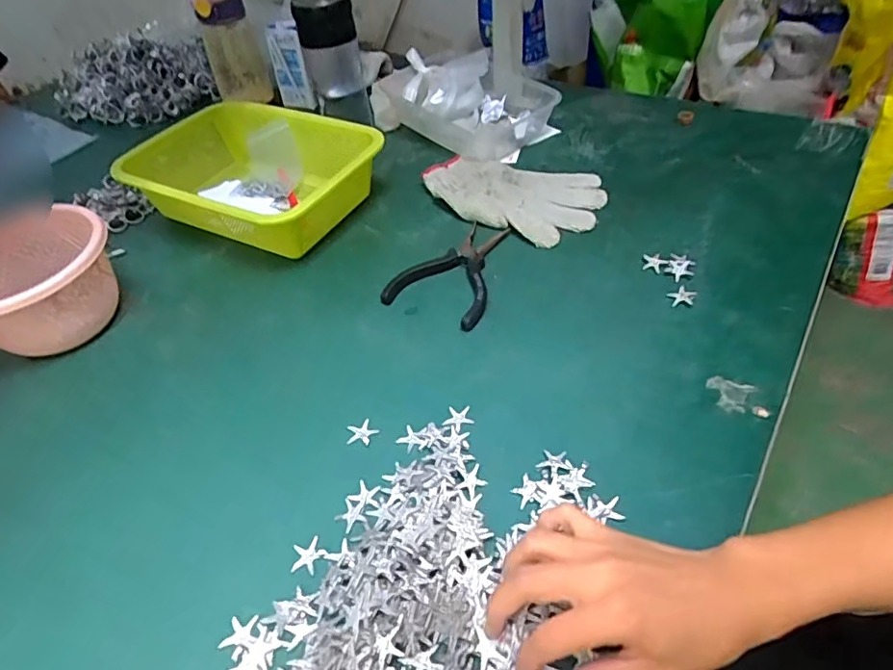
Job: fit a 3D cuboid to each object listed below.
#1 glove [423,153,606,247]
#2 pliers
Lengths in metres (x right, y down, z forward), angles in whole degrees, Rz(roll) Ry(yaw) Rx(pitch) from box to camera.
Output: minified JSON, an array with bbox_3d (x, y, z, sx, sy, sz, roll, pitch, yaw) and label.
[{"bbox_3d":[0.075,-0.166,0.623,0.200,0.021,0.128,29,56,30],"label":"glove"},{"bbox_3d":[0.008,-0.069,0.539,0.095,0.017,0.147,13,50,18],"label":"pliers"}]

